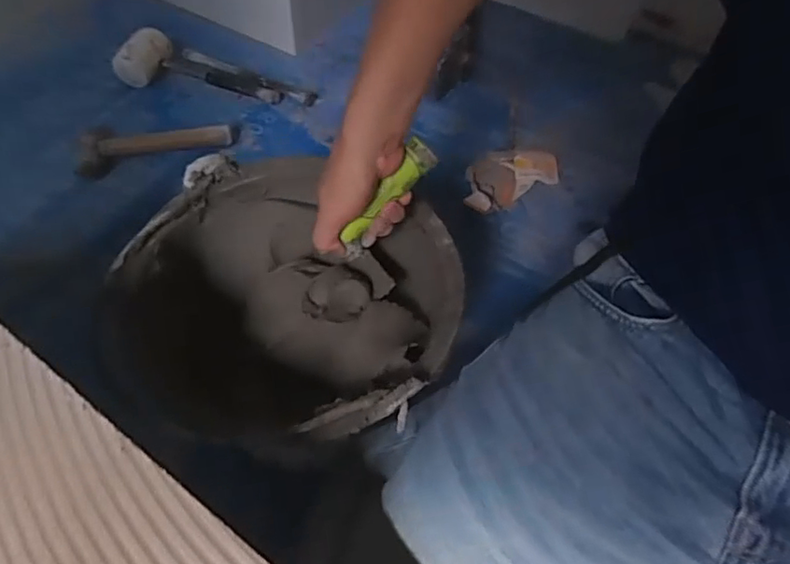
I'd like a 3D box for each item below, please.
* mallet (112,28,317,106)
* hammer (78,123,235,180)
[{"bbox_3d":[-0.323,-0.396,1.062,0.352,0.071,0.104,5,55,-1],"label":"mallet"},{"bbox_3d":[-0.403,-0.243,0.971,0.251,0.035,0.103,-17,58,-15],"label":"hammer"}]

